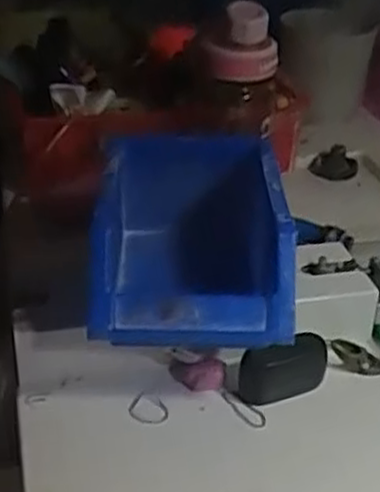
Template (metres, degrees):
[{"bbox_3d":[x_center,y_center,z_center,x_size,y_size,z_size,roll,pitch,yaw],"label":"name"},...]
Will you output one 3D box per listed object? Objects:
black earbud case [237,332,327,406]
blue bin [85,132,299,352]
[{"bbox_3d":[0.064,0.079,0.510,0.063,0.038,0.018,-15,35,-22],"label":"black earbud case"},{"bbox_3d":[0.000,-0.005,0.529,0.123,0.085,0.195,0,31,-3],"label":"blue bin"}]

